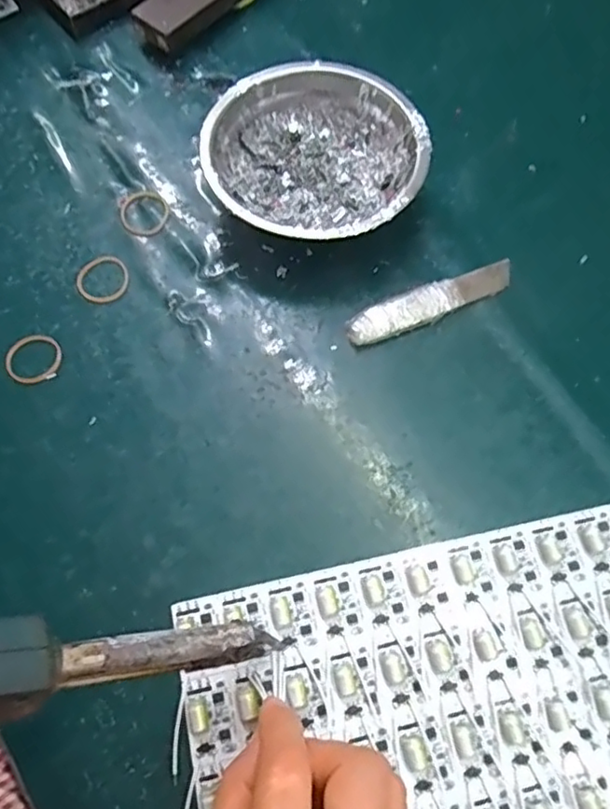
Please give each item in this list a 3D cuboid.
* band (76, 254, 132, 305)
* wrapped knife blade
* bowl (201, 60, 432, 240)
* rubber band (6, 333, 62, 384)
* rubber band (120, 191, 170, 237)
[{"bbox_3d":[-0.119,-0.074,0.359,0.030,0.004,0.032,0,69,0],"label":"band"},{"bbox_3d":[0.073,-0.059,0.350,0.104,0.008,0.021,-22,70,-8],"label":"wrapped knife blade"},{"bbox_3d":[0.007,-0.142,0.366,0.123,0.039,0.120,0,69,0],"label":"bowl"},{"bbox_3d":[-0.151,-0.026,0.340,0.031,0.005,0.027,-35,73,-13],"label":"rubber band"},{"bbox_3d":[-0.098,-0.117,0.373,0.029,0.004,0.032,-28,72,-11],"label":"rubber band"}]

